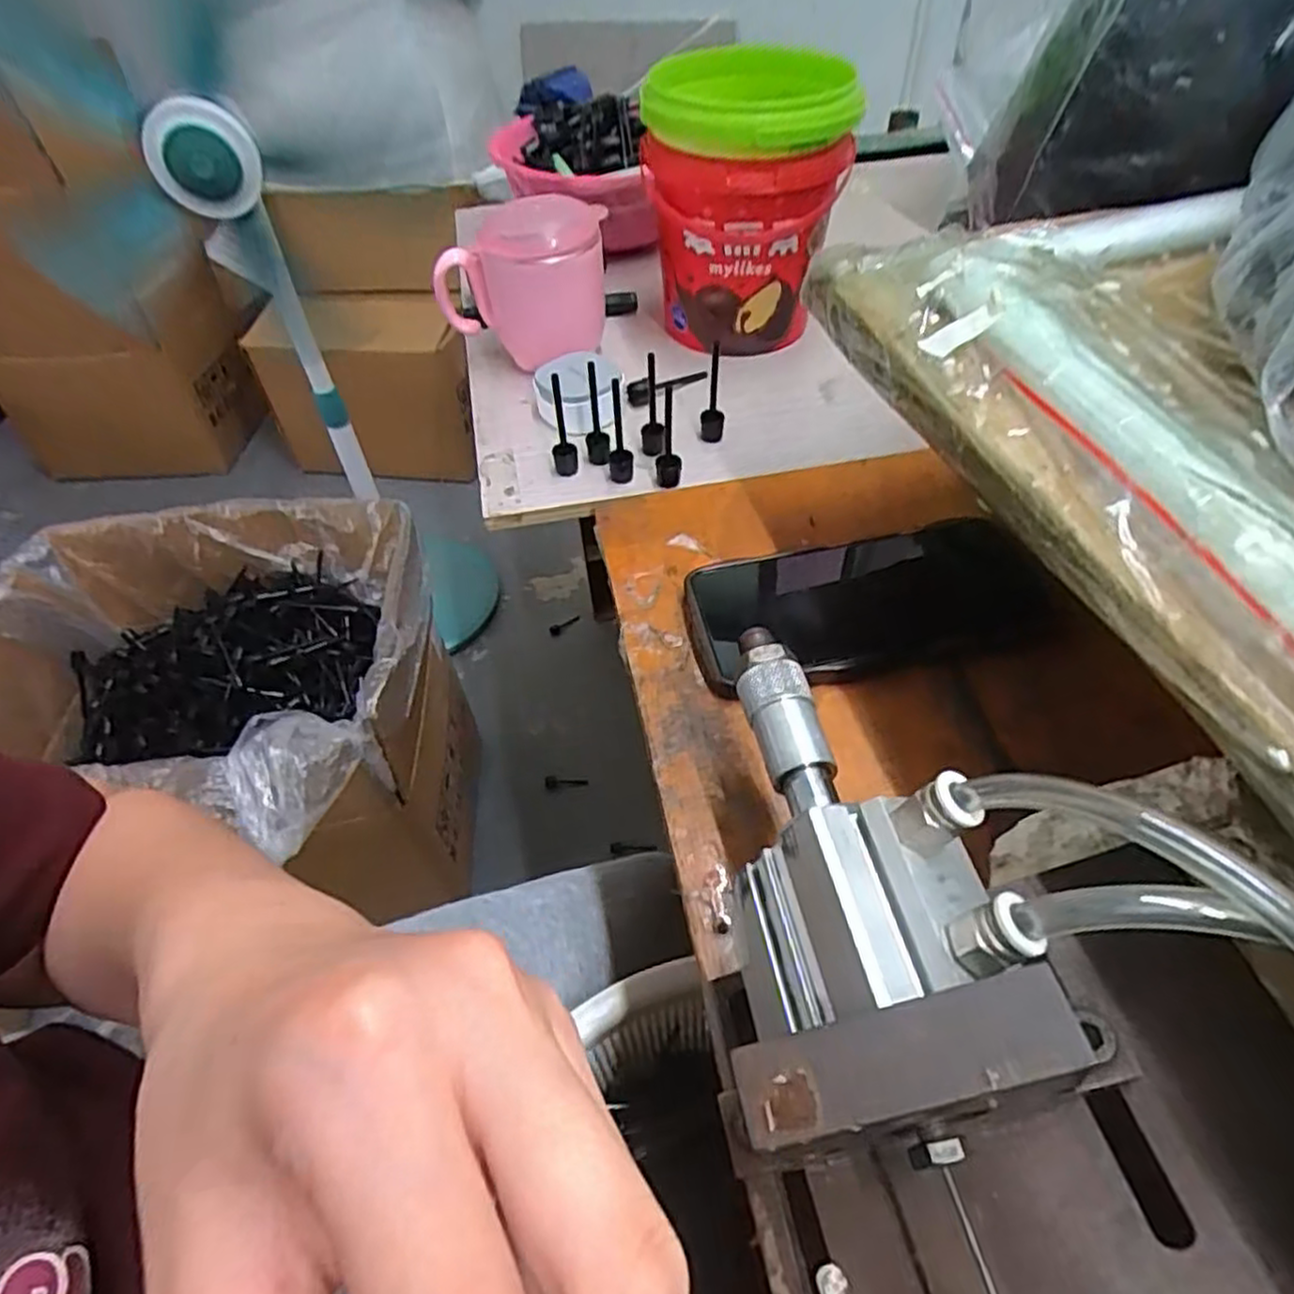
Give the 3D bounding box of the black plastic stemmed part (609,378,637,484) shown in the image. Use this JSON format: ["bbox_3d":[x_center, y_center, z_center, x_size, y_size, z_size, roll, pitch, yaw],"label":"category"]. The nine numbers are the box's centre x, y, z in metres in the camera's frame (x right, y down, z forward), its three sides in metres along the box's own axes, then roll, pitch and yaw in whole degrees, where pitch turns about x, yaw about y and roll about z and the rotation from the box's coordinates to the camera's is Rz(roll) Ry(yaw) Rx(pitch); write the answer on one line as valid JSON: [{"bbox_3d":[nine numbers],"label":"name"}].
[{"bbox_3d":[-0.016,-0.126,0.430,0.015,0.063,0.017,-4,49,-1],"label":"black plastic stemmed part"}]

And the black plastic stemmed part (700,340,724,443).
[{"bbox_3d":[0.040,-0.155,0.453,0.014,0.062,0.013,-1,49,3],"label":"black plastic stemmed part"}]

